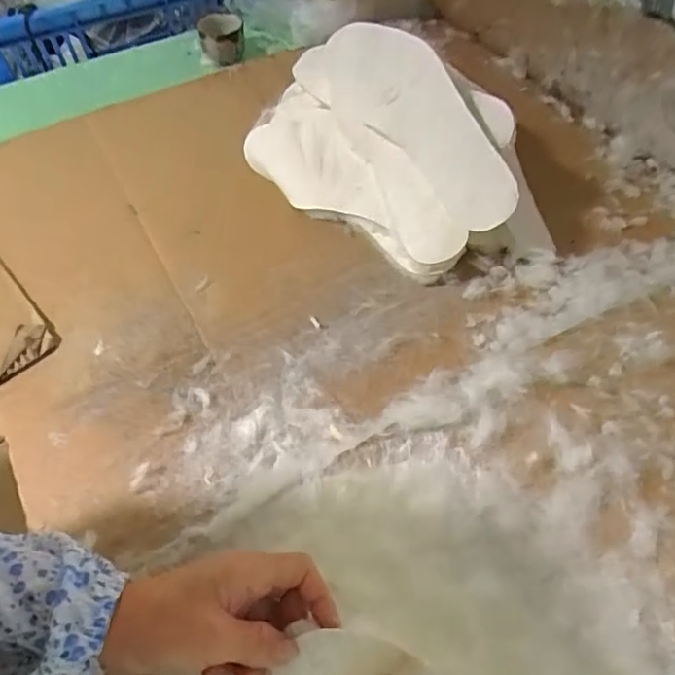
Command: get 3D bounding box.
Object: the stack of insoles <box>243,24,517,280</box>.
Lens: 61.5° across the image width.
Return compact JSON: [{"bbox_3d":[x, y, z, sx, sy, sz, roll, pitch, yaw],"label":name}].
[{"bbox_3d":[0.044,-0.212,0.604,0.331,0.203,0.070,37,19,26],"label":"stack of insoles"}]

